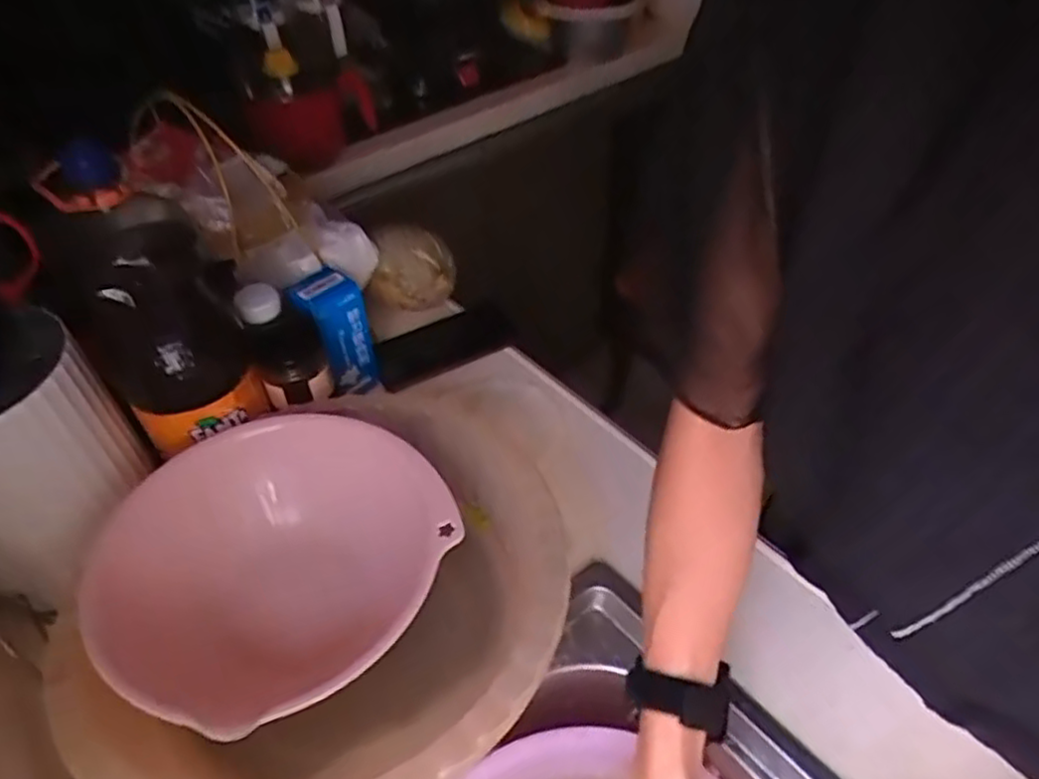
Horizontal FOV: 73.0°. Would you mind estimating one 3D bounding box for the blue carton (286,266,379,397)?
[{"bbox_3d":[-0.184,-0.053,0.715,0.059,0.130,0.052,-23,48,-20],"label":"blue carton"}]

